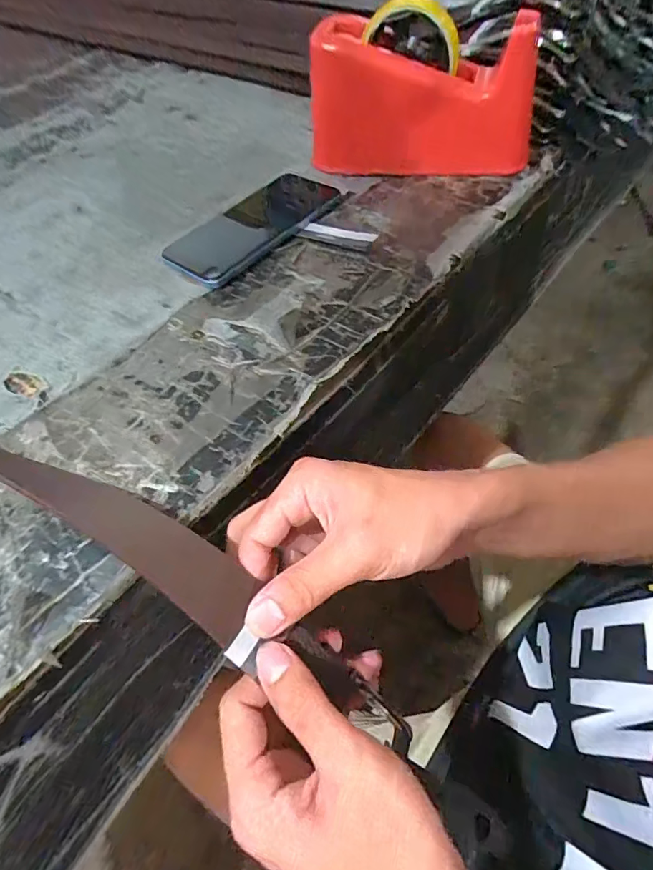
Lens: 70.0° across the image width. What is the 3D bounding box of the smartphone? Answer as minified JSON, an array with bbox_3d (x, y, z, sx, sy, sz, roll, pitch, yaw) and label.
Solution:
[{"bbox_3d":[-0.064,-0.192,0.423,0.075,0.009,0.169,33,63,23],"label":"smartphone"}]

